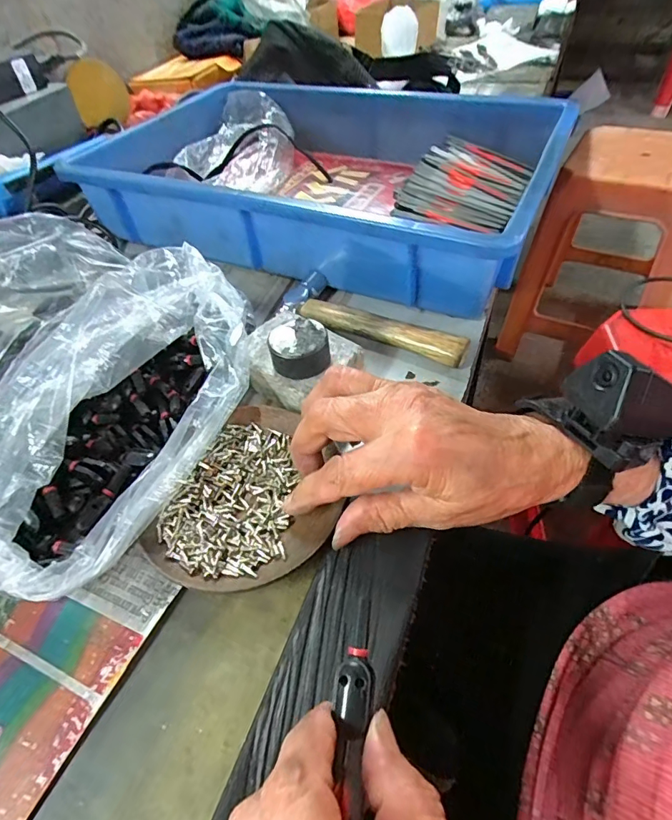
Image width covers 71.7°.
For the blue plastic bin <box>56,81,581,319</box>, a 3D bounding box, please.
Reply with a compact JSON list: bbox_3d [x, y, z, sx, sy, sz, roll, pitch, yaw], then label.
[{"bbox_3d":[-0.012,-0.237,0.471,0.408,0.079,0.291,17,53,19],"label":"blue plastic bin"}]

